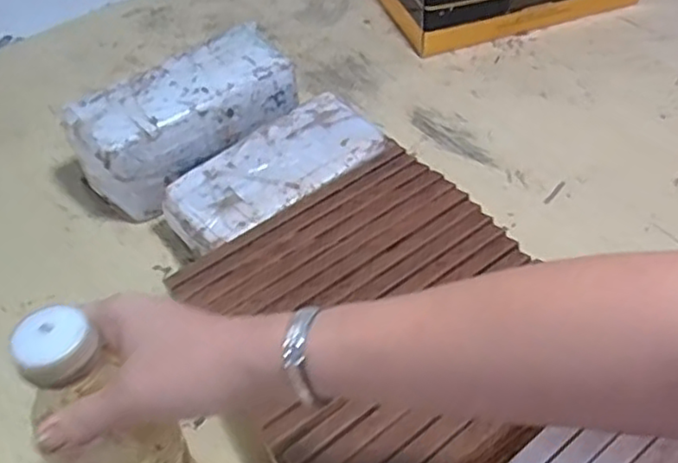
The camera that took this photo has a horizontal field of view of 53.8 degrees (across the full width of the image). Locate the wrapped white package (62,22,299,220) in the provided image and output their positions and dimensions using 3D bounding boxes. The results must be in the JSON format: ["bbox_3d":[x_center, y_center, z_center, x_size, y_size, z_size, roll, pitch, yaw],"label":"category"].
[{"bbox_3d":[-0.149,-0.106,0.679,0.221,0.103,0.111,-30,52,-20],"label":"wrapped white package"}]

